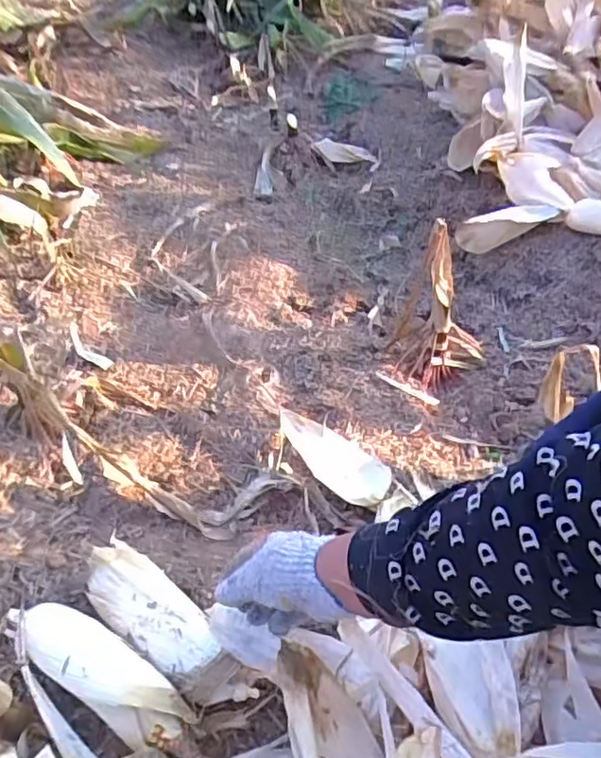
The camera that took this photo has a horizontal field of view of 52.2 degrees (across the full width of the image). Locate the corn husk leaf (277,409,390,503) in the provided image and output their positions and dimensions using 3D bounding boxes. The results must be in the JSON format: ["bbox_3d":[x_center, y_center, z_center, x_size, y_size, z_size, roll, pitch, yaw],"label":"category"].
[{"bbox_3d":[0.048,0.108,0.854,0.083,0.054,0.201,-25,51,-24],"label":"corn husk leaf"}]

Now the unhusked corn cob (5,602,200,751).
[{"bbox_3d":[-0.209,0.289,0.627,0.249,0.046,0.076,15,27,28],"label":"unhusked corn cob"}]

